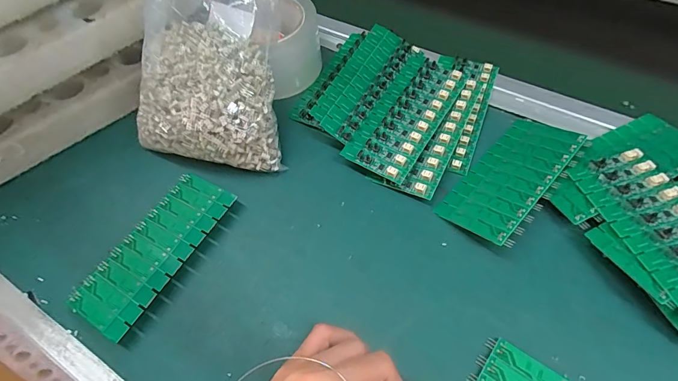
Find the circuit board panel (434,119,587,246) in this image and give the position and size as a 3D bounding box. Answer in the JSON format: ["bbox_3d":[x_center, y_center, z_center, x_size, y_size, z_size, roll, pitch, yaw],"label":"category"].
[{"bbox_3d":[0.148,-0.014,0.319,0.136,0.006,0.063,-42,45,-20],"label":"circuit board panel"}]

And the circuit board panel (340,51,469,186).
[{"bbox_3d":[0.067,-0.078,0.350,0.062,0.010,0.152,26,68,20],"label":"circuit board panel"}]

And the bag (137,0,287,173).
[{"bbox_3d":[-0.113,-0.118,0.310,0.137,0.169,0.129,11,61,10],"label":"bag"}]

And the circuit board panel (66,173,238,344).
[{"bbox_3d":[-0.150,0.047,0.306,0.061,0.014,0.136,26,65,18],"label":"circuit board panel"}]

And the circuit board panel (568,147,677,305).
[{"bbox_3d":[0.241,0.026,0.273,0.069,0.007,0.139,-21,53,0],"label":"circuit board panel"}]

